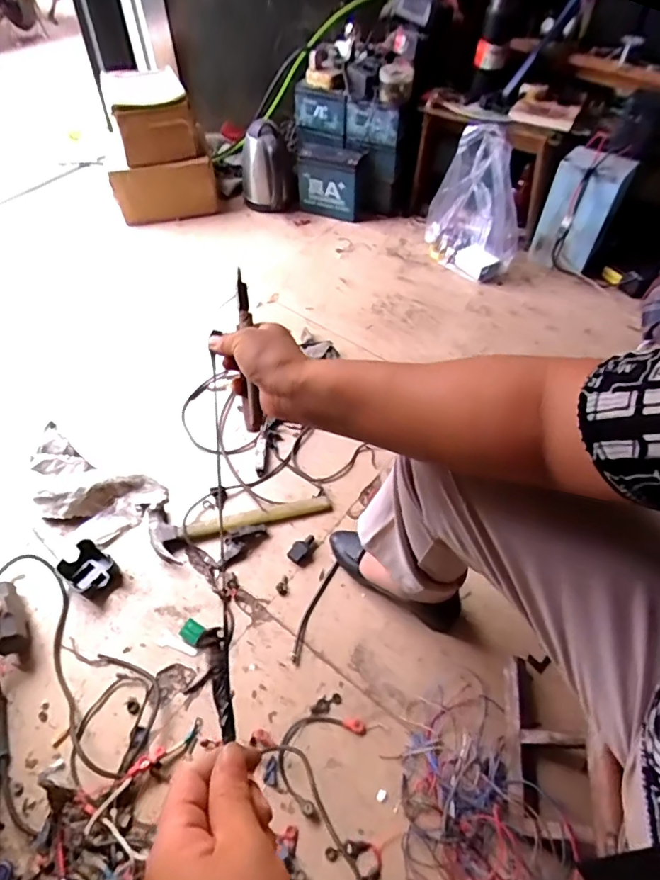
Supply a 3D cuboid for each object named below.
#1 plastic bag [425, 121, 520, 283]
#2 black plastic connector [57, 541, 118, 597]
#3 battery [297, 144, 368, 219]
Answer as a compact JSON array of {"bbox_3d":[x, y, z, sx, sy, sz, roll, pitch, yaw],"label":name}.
[{"bbox_3d":[0.391,-0.621,1.336,0.254,0.311,0.219,13,54,9],"label":"plastic bag"},{"bbox_3d":[-0.404,0.218,0.851,0.084,0.035,0.071,32,59,21],"label":"black plastic connector"},{"bbox_3d":[-0.001,-0.759,1.498,0.203,0.166,0.112,28,58,18],"label":"battery"}]

